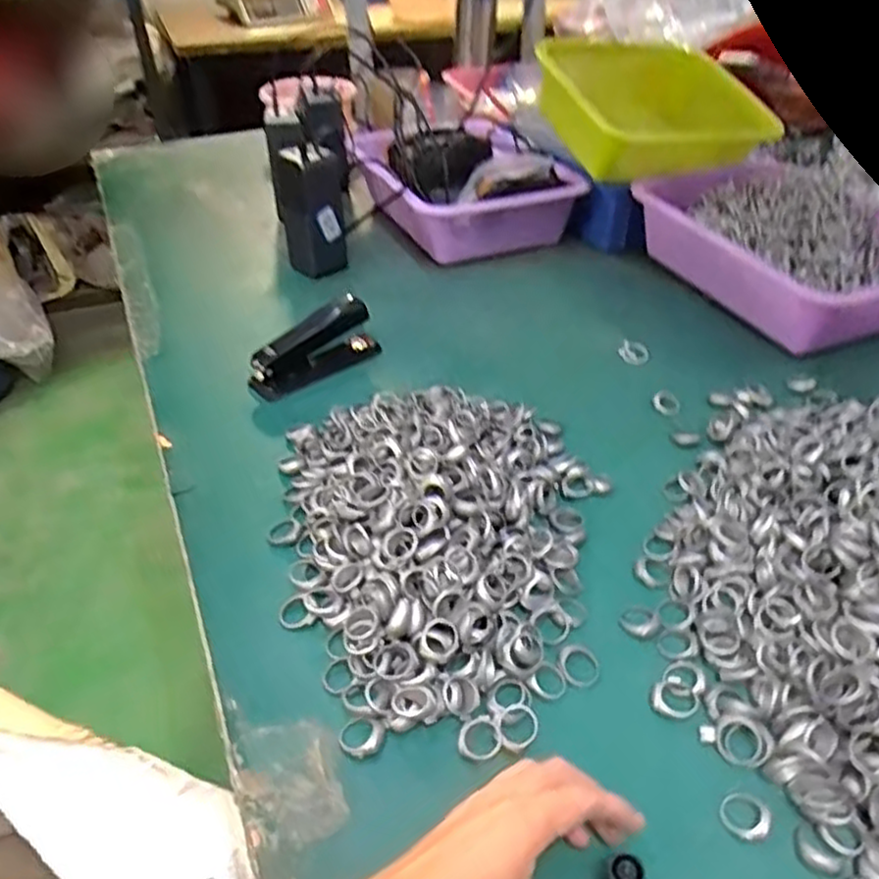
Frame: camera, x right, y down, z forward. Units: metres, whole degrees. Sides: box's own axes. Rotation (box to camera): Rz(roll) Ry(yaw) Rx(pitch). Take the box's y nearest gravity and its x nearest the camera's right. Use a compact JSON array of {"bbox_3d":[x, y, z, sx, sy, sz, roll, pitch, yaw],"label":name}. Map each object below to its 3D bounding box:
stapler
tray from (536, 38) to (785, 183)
[{"bbox_3d":[-0.114,-0.083,0.657,0.121,0.052,0.032,-32,47,-32],"label":"stapler"},{"bbox_3d":[0.258,-0.391,0.862,0.286,0.097,0.189,-7,63,-19],"label":"tray"}]

